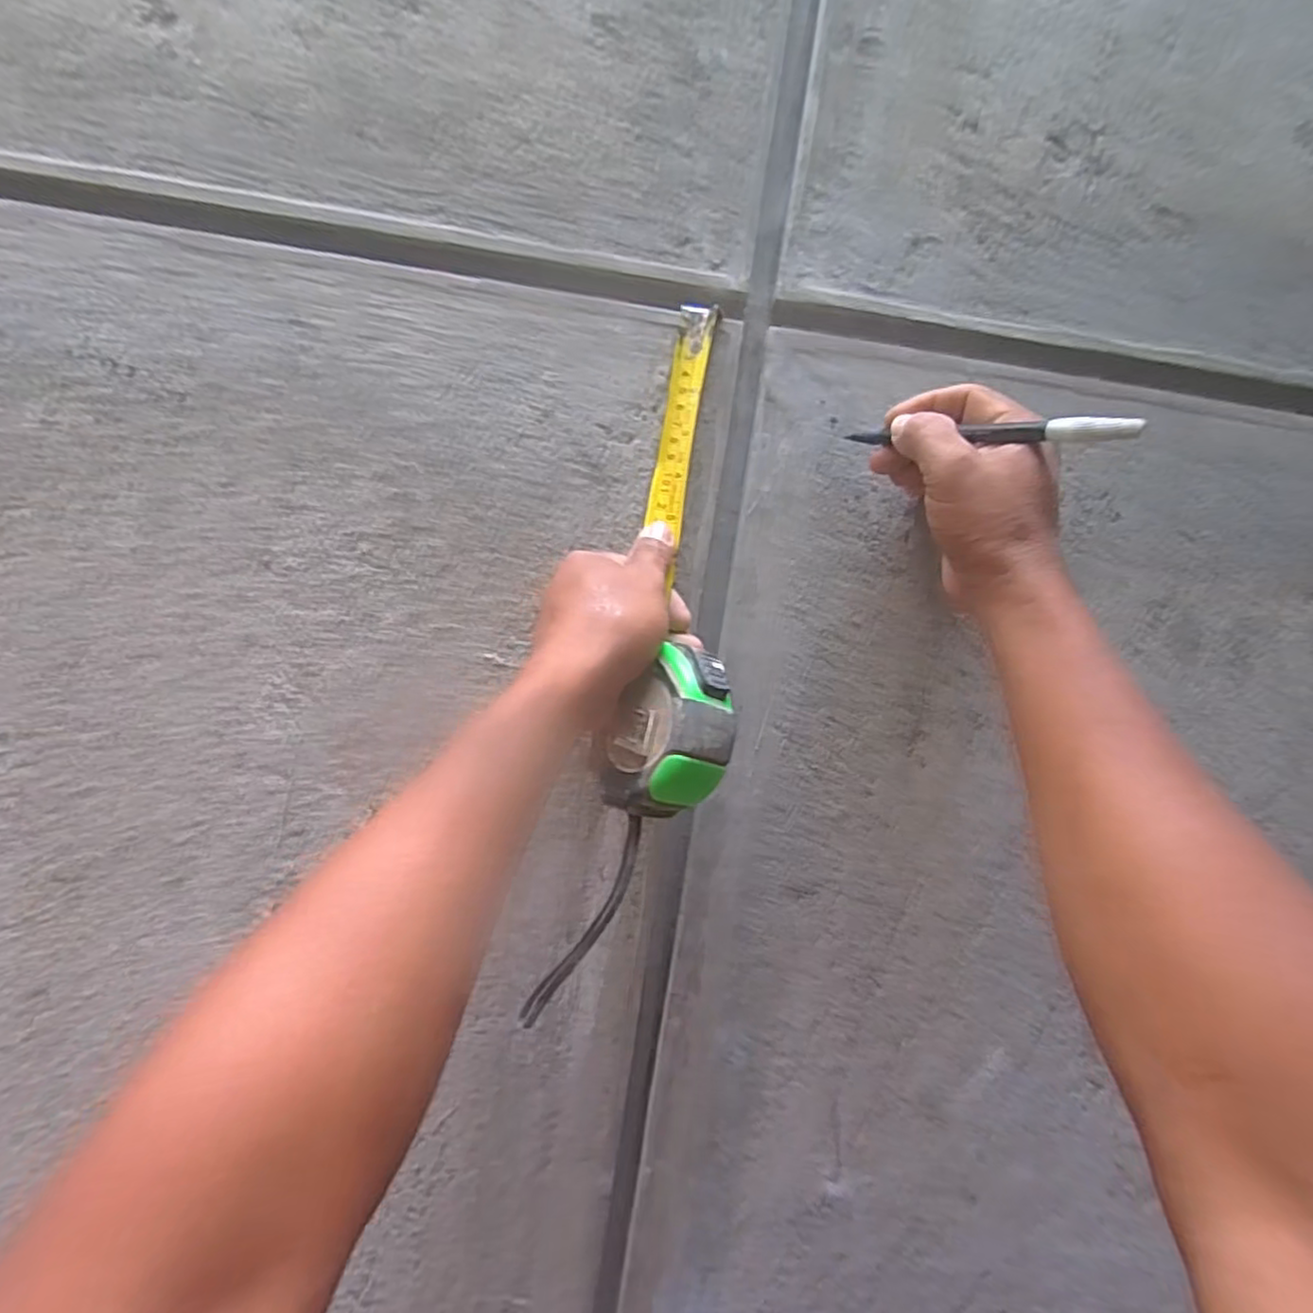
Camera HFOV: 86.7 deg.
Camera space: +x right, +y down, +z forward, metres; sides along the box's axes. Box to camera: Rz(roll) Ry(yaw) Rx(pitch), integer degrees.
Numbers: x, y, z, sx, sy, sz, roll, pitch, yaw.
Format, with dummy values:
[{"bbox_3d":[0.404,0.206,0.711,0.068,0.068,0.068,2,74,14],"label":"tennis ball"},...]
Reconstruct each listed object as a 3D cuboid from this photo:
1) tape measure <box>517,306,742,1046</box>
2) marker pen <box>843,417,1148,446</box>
[{"bbox_3d":[0.003,-0.008,0.383,0.071,0.383,0.077,7,-16,-5],"label":"tape measure"},{"bbox_3d":[0.160,-0.115,0.359,0.014,0.011,0.158,4,9,-38],"label":"marker pen"}]

